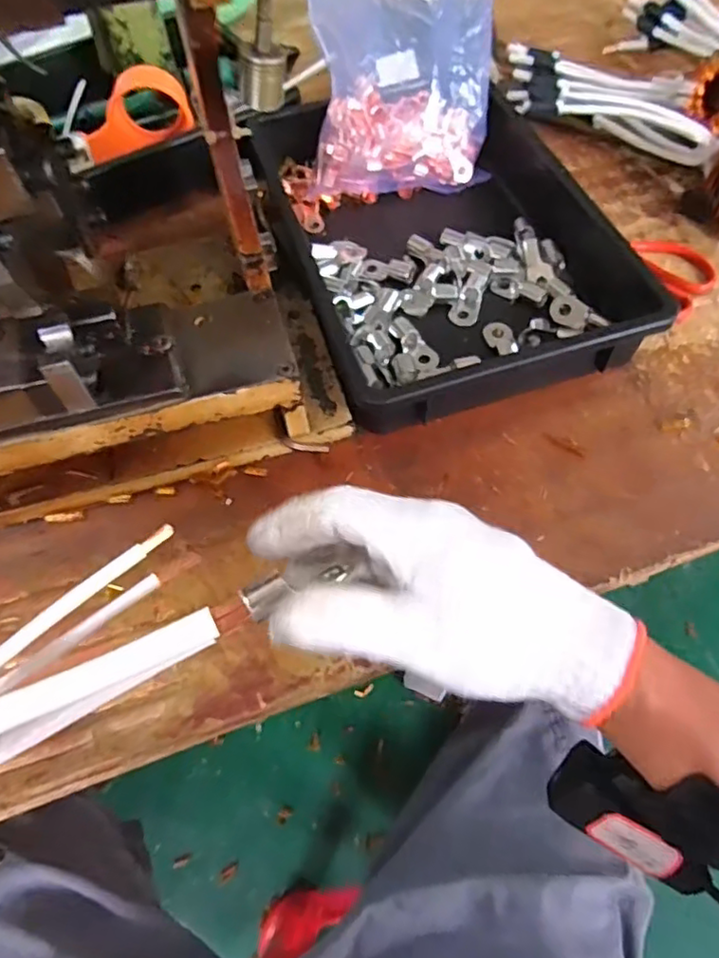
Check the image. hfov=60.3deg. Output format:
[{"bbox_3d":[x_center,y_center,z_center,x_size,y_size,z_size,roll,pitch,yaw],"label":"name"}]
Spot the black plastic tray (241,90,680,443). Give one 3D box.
[{"bbox_3d":[0.068,-0.222,0.551,0.271,0.059,0.384,-15,60,-7],"label":"black plastic tray"}]

